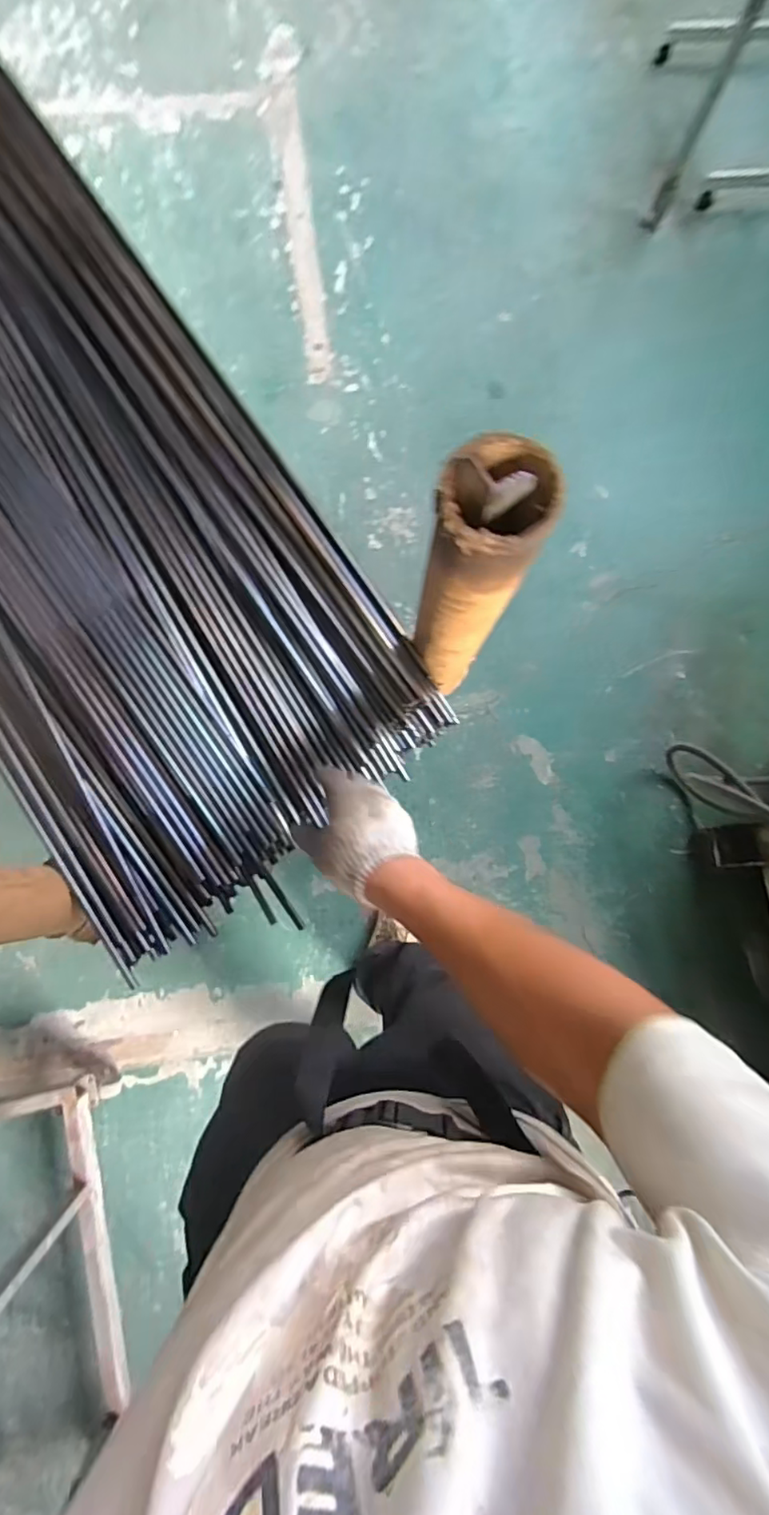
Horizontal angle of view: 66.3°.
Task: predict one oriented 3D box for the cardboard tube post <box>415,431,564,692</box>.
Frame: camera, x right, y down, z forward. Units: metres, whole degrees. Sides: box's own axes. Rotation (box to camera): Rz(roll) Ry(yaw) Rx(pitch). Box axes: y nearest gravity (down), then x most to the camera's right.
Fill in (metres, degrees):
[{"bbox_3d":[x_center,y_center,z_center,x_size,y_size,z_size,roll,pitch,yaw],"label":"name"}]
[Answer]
[{"bbox_3d":[0.076,-0.155,0.593,0.084,0.390,0.088,18,81,1],"label":"cardboard tube post"}]

